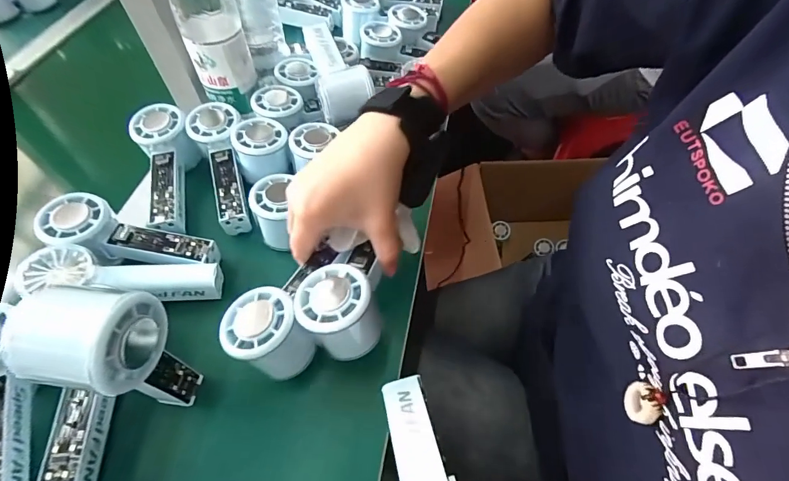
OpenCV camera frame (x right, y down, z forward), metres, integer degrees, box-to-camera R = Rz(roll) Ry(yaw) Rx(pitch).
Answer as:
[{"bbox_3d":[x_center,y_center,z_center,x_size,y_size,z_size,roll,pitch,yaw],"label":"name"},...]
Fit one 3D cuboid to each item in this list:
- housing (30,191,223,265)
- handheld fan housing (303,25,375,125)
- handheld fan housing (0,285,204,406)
[{"bbox_3d":[-0.249,-0.001,0.382,0.153,0.035,0.059,15,55,-11],"label":"housing"},{"bbox_3d":[-0.070,-0.203,0.484,0.060,0.059,0.155,-14,56,-9],"label":"handheld fan housing"},{"bbox_3d":[-0.179,0.087,0.278,0.072,0.145,0.057,3,55,2],"label":"handheld fan housing"}]

